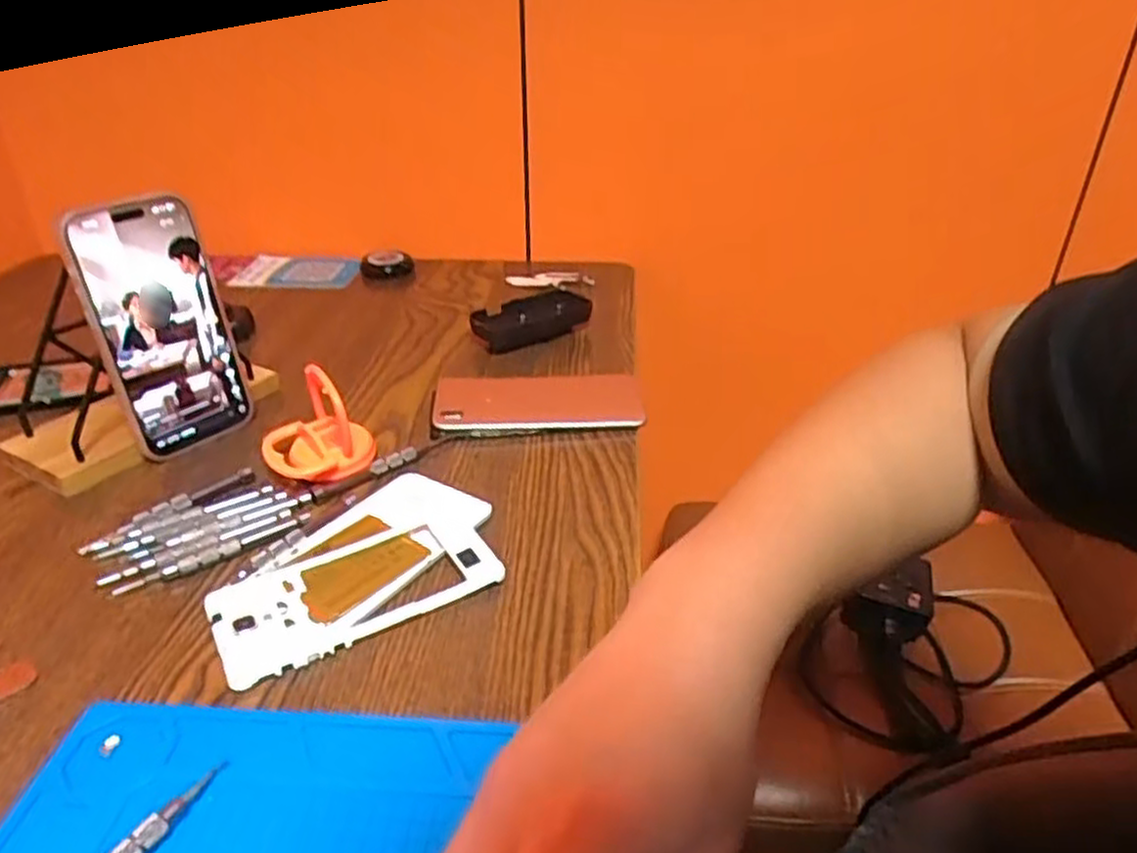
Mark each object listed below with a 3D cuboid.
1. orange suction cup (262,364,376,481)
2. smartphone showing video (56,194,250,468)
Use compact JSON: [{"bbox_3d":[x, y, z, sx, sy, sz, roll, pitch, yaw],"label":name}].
[{"bbox_3d":[-0.162,-0.004,0.492,0.065,0.062,0.056,-16,34,-24],"label":"orange suction cup"},{"bbox_3d":[-0.263,-0.063,0.502,0.010,0.161,0.079,16,36,37],"label":"smartphone showing video"}]

